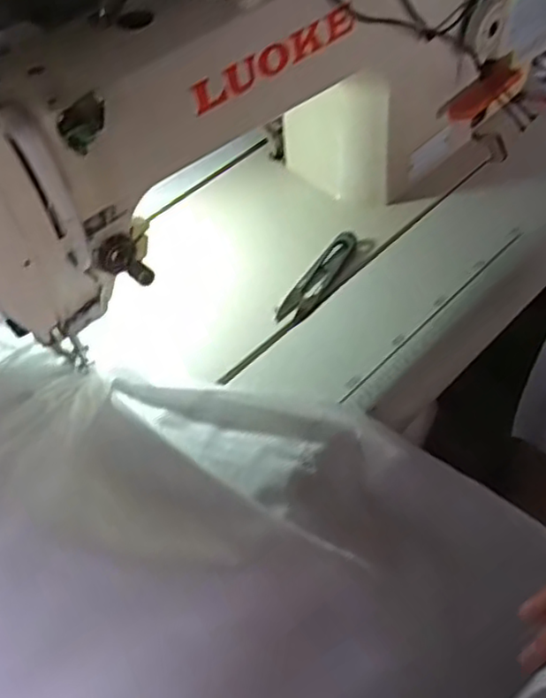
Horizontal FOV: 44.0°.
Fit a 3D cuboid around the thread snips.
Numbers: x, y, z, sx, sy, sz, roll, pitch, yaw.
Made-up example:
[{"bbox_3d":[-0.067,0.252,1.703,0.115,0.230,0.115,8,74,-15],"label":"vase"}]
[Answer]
[{"bbox_3d":[0.036,-0.057,0.537,0.024,0.013,0.096,25,59,22],"label":"thread snips"}]

